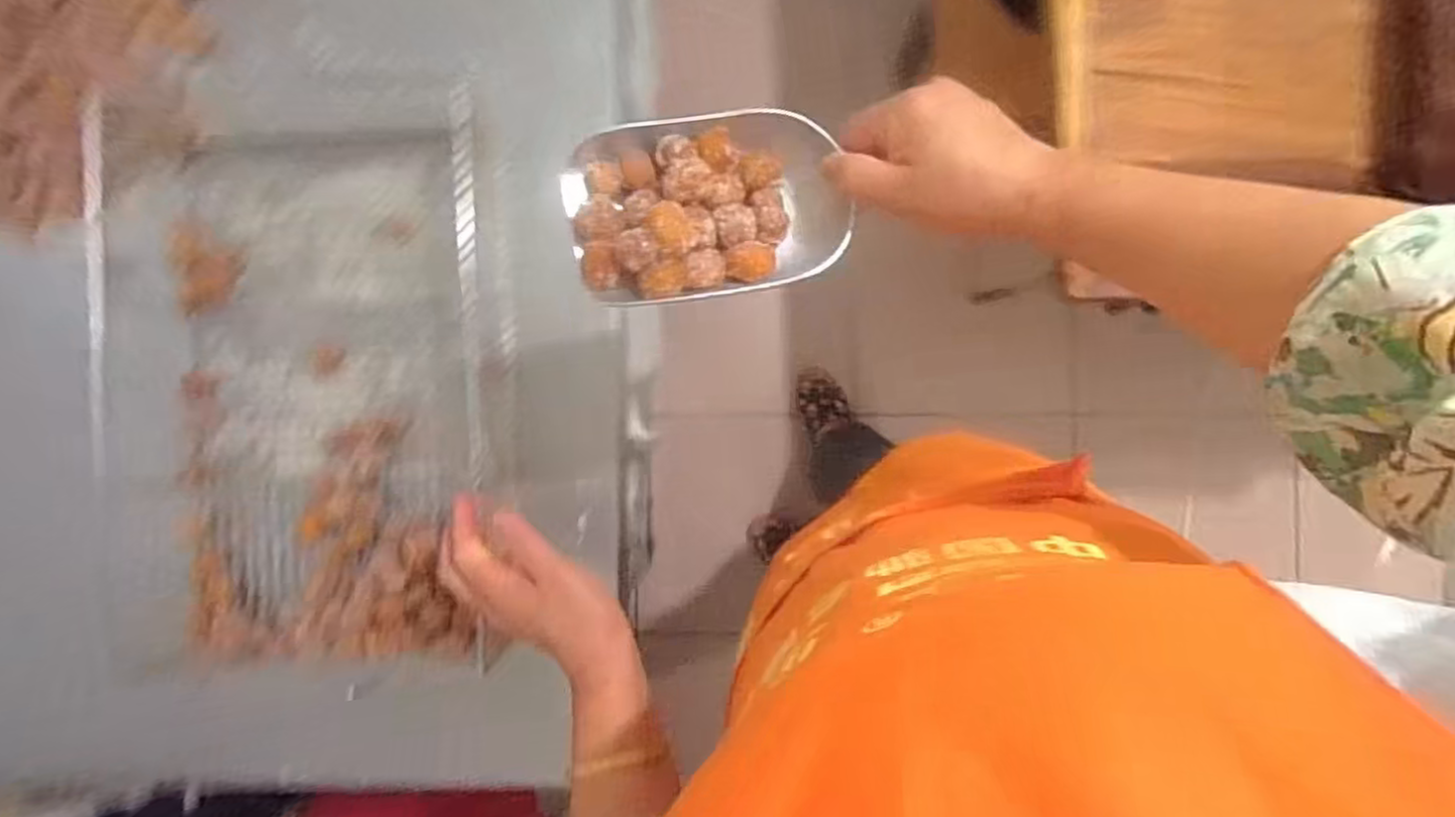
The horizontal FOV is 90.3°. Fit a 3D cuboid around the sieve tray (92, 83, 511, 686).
[{"bbox_3d":[-0.359,-0.026,0.622,0.330,0.105,0.498,0,87,4],"label":"sieve tray"}]

